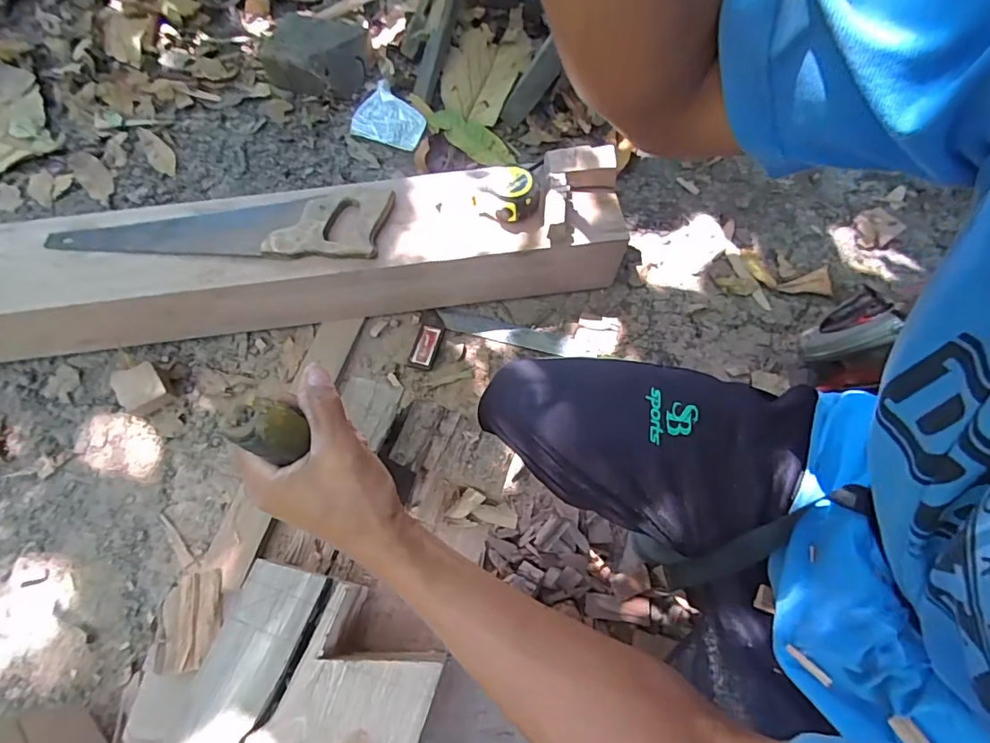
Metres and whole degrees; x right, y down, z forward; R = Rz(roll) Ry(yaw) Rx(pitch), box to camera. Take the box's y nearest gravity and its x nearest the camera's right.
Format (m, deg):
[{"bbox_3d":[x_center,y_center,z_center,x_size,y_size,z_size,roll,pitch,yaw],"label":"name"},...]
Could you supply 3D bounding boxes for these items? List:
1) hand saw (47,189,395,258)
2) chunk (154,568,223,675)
[{"bbox_3d":[-0.416,-0.230,0.766,0.494,0.028,0.127,0,66,1],"label":"hand saw"},{"bbox_3d":[-0.318,0.260,0.519,0.061,0.014,0.091,-12,67,-4],"label":"chunk"}]

